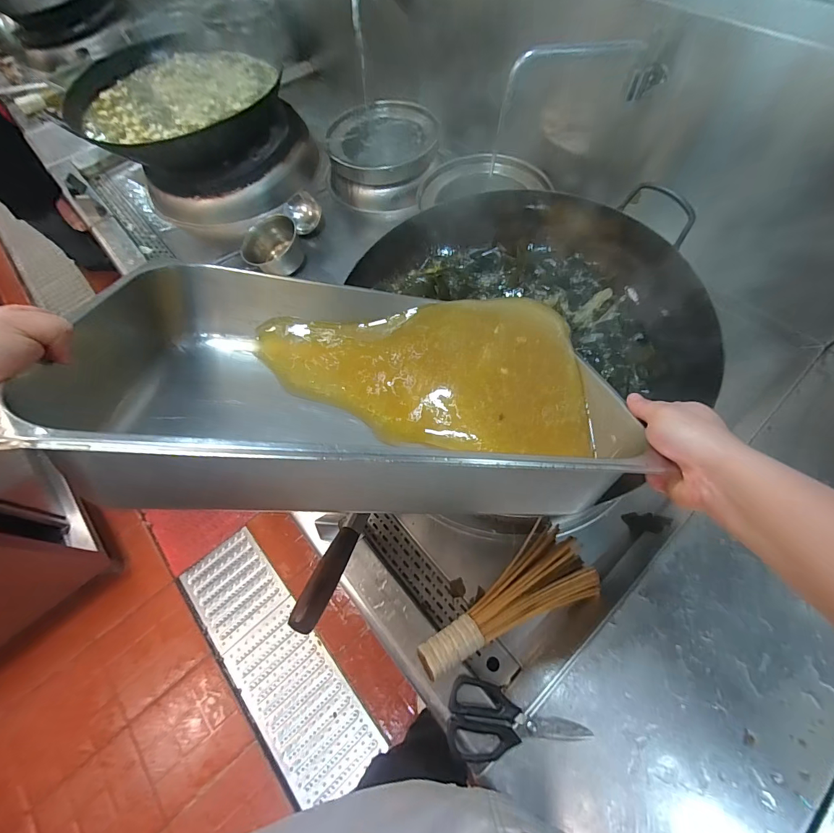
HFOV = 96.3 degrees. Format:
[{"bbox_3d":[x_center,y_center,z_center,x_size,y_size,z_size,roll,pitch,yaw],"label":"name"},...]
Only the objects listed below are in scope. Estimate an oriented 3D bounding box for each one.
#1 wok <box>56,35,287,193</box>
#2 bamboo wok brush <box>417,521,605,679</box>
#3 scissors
[{"bbox_3d":[-0.677,-0.865,1.073,0.520,0.168,0.514,39,69,22],"label":"wok"},{"bbox_3d":[0.143,0.289,0.568,0.298,0.052,0.127,-33,64,-15],"label":"bamboo wok brush"},{"bbox_3d":[0.134,0.431,0.511,0.183,0.009,0.088,11,62,9],"label":"scissors"}]

